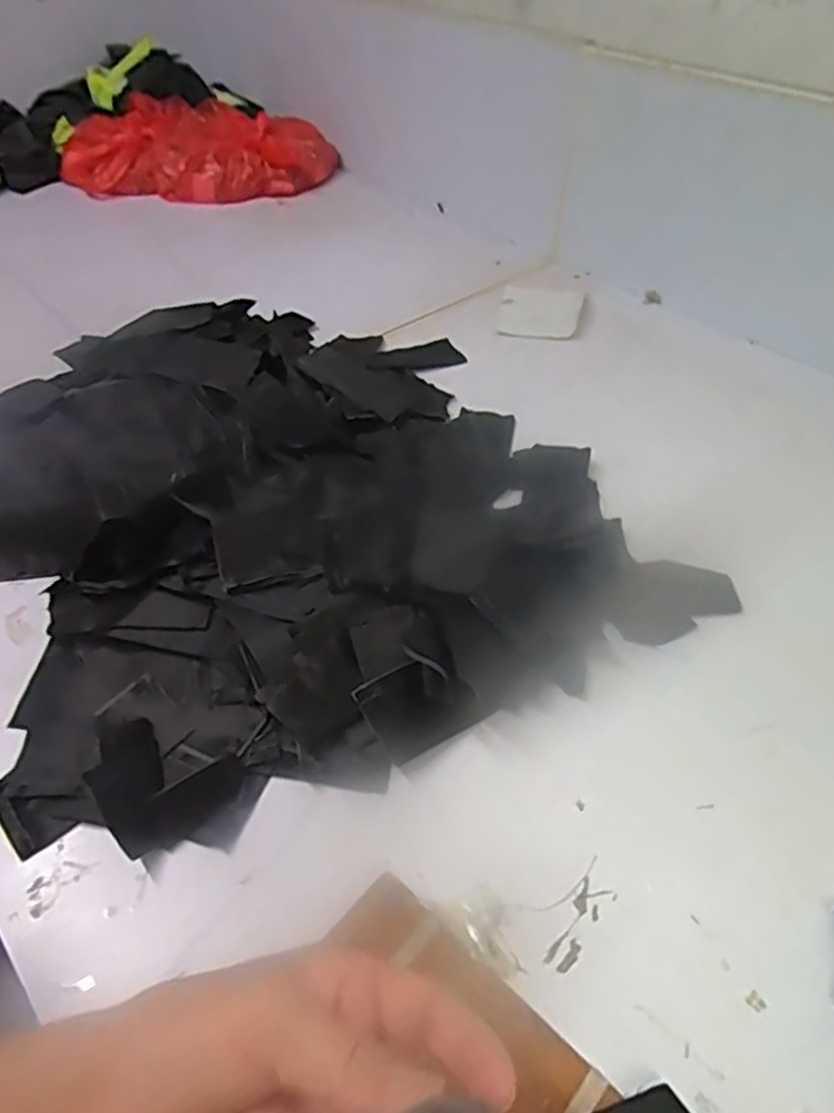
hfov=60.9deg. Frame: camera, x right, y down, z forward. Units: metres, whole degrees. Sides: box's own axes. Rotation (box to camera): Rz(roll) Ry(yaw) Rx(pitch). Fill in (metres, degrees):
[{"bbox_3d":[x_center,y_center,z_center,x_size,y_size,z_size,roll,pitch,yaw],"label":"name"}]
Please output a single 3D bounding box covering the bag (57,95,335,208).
[{"bbox_3d":[-0.353,-0.646,1.129,0.414,0.094,0.196,11,46,10],"label":"bag"}]

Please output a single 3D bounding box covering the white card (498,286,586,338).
[{"bbox_3d":[0.148,-0.294,0.849,0.092,0.008,0.109,10,46,9],"label":"white card"}]

